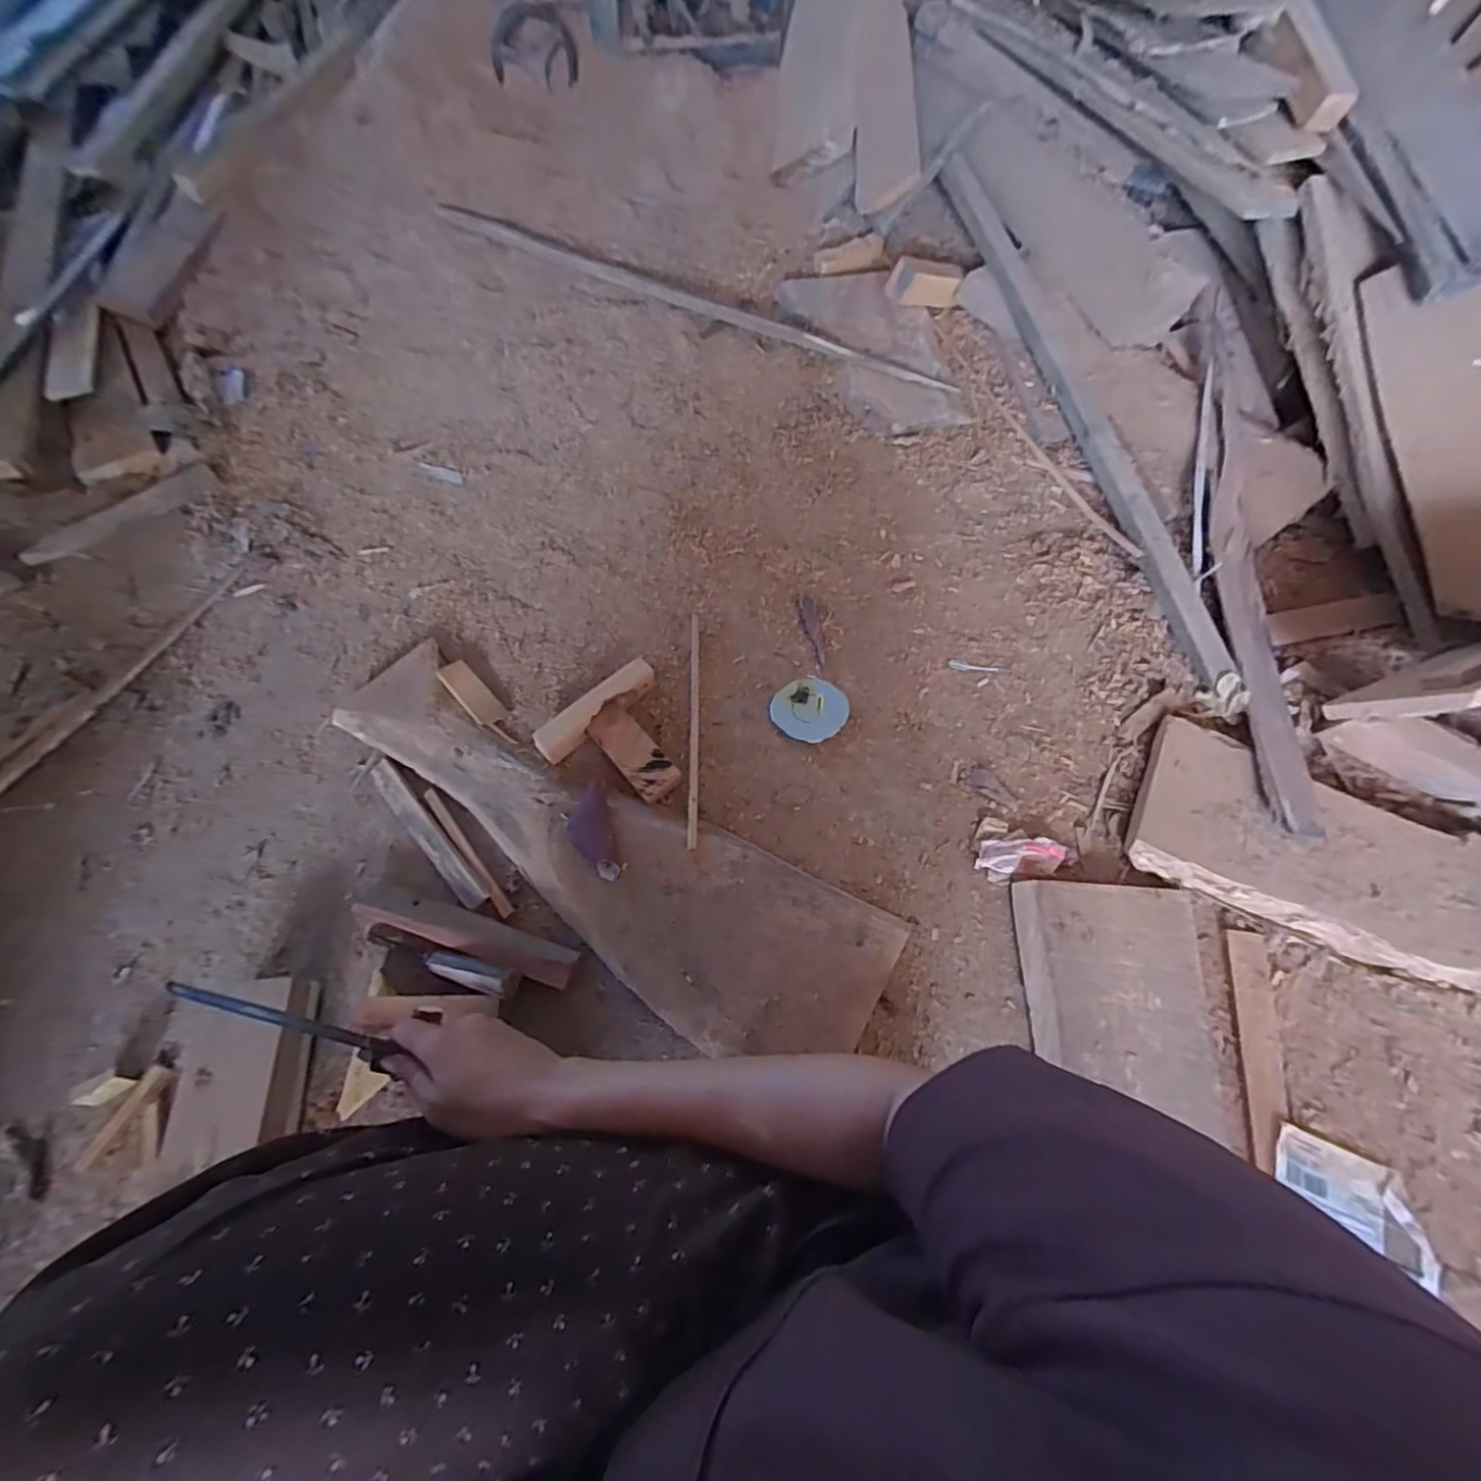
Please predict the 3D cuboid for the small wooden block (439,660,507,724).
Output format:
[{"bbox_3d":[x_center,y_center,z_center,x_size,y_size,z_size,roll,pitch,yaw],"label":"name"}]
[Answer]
[{"bbox_3d":[-0.401,-0.070,0.954,0.047,0.007,0.125,-29,70,-41],"label":"small wooden block"}]

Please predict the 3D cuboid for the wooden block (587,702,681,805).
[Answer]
[{"bbox_3d":[-0.150,0.018,0.895,0.058,0.040,0.153,-37,69,-18],"label":"wooden block"}]

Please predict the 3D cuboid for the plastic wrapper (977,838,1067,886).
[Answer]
[{"bbox_3d":[0.364,0.155,0.828,0.111,0.016,0.053,0,63,-1],"label":"plastic wrapper"}]

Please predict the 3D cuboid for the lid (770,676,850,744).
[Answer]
[{"bbox_3d":[0.103,-0.046,0.939,0.105,0.010,0.104,1,63,-1],"label":"lid"}]

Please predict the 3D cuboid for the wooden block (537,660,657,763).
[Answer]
[{"bbox_3d":[-0.205,-0.044,0.922,0.195,0.051,0.047,-38,70,-19],"label":"wooden block"}]

